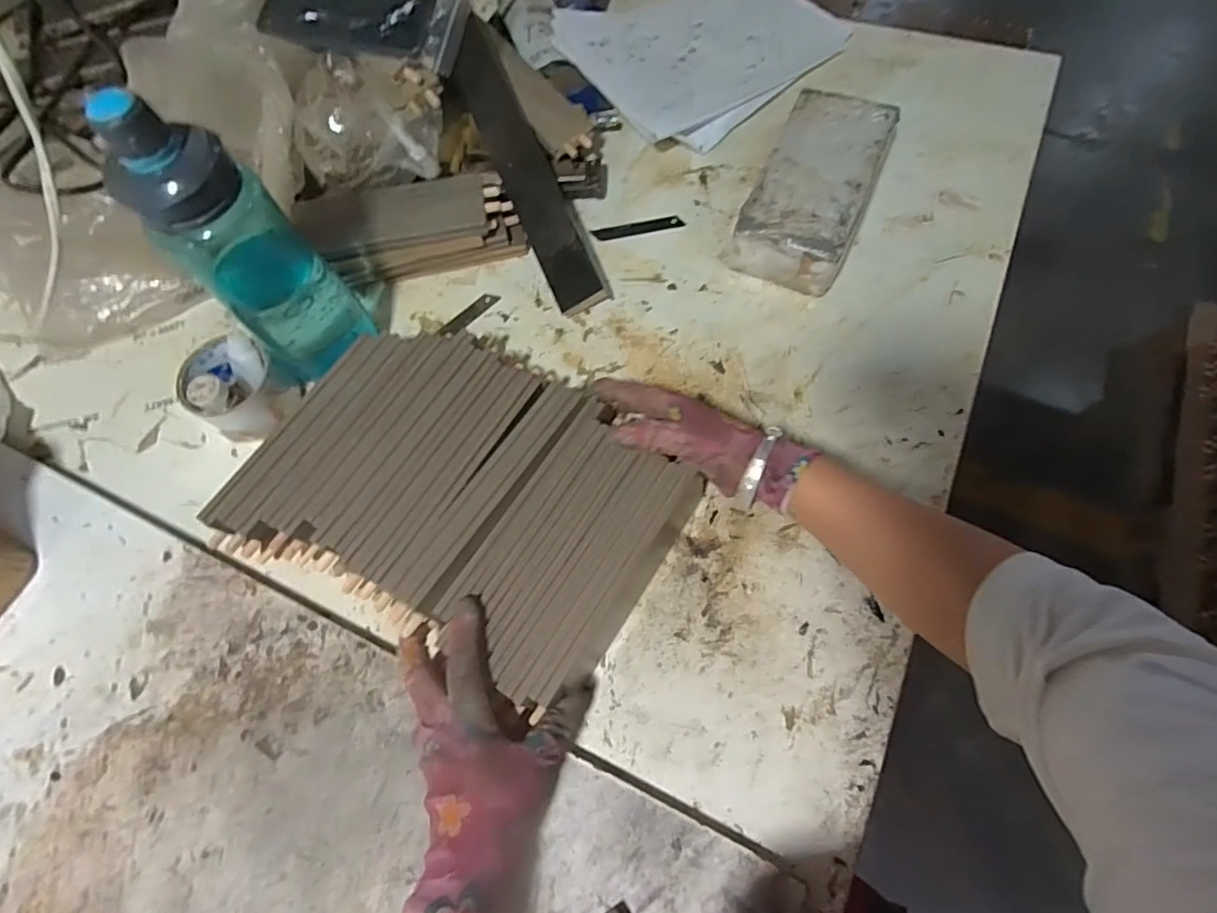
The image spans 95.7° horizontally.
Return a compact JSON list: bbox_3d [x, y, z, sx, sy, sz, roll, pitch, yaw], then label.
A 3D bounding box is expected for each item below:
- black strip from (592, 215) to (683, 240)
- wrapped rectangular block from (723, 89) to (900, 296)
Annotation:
[{"bbox_3d":[0.032,-0.247,0.597,0.097,0.004,0.015,-10,75,-4],"label":"black strip"},{"bbox_3d":[0.210,-0.270,0.559,0.111,0.065,0.221,26,72,12],"label":"wrapped rectangular block"}]

